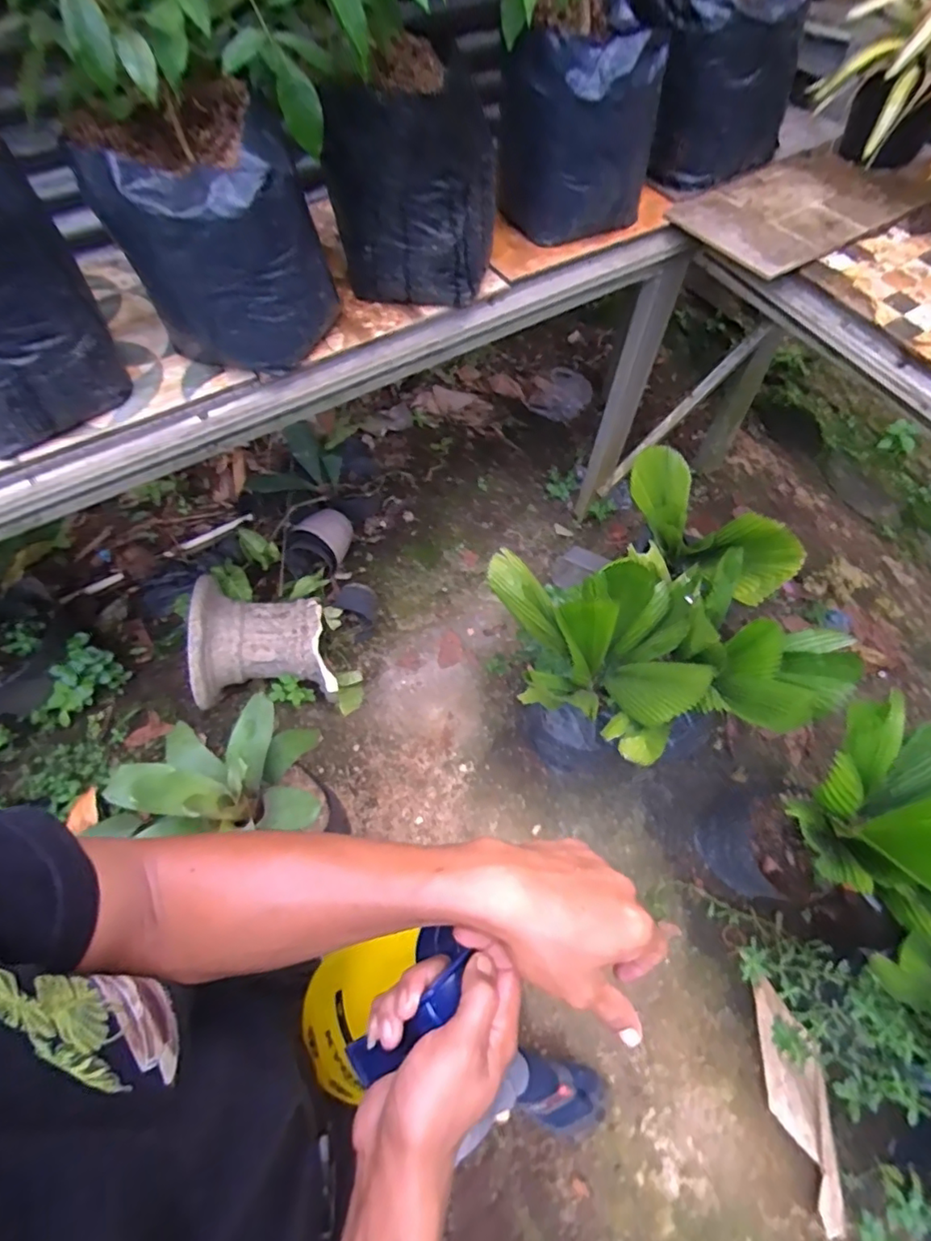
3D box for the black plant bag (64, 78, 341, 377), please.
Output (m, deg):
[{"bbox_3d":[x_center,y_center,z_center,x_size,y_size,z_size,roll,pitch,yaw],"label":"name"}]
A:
[{"bbox_3d":[-0.295,-0.450,0.684,0.218,0.205,0.198,-29,66,-19],"label":"black plant bag"}]

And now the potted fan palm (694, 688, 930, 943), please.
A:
[{"bbox_3d":[0.668,0.380,1.012,0.363,0.584,0.324,-24,65,-17],"label":"potted fan palm"}]

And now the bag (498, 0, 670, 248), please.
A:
[{"bbox_3d":[0.163,-0.702,0.811,0.169,0.217,0.170,38,64,17],"label":"bag"}]

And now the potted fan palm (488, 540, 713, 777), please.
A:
[{"bbox_3d":[0.210,0.123,1.147,0.316,0.509,0.410,-2,60,-5],"label":"potted fan palm"}]

